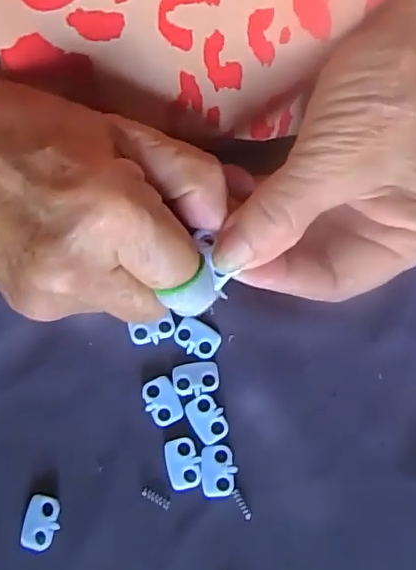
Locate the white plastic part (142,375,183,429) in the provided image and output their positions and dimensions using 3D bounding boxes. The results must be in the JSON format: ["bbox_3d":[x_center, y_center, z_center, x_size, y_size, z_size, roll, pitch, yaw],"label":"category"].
[{"bbox_3d":[-0.019,0.046,0.222,0.013,0.004,0.019,-23,77,-4],"label":"white plastic part"}]

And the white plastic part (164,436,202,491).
[{"bbox_3d":[-0.010,0.069,0.216,0.013,0.004,0.019,-9,76,-1],"label":"white plastic part"}]

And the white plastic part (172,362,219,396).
[{"bbox_3d":[-0.005,0.037,0.224,0.018,0.004,0.013,-5,76,0],"label":"white plastic part"}]

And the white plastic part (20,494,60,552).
[{"bbox_3d":[-0.063,0.090,0.211,0.013,0.004,0.020,5,76,3],"label":"white plastic part"}]

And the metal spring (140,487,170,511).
[{"bbox_3d":[-0.020,0.081,0.213,0.012,0.004,0.004,24,78,7],"label":"metal spring"}]

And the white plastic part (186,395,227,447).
[{"bbox_3d":[0.000,0.053,0.219,0.013,0.004,0.019,-31,77,-6],"label":"white plastic part"}]

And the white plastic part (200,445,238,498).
[{"bbox_3d":[0.004,0.071,0.215,0.013,0.004,0.019,-4,76,0],"label":"white plastic part"}]

